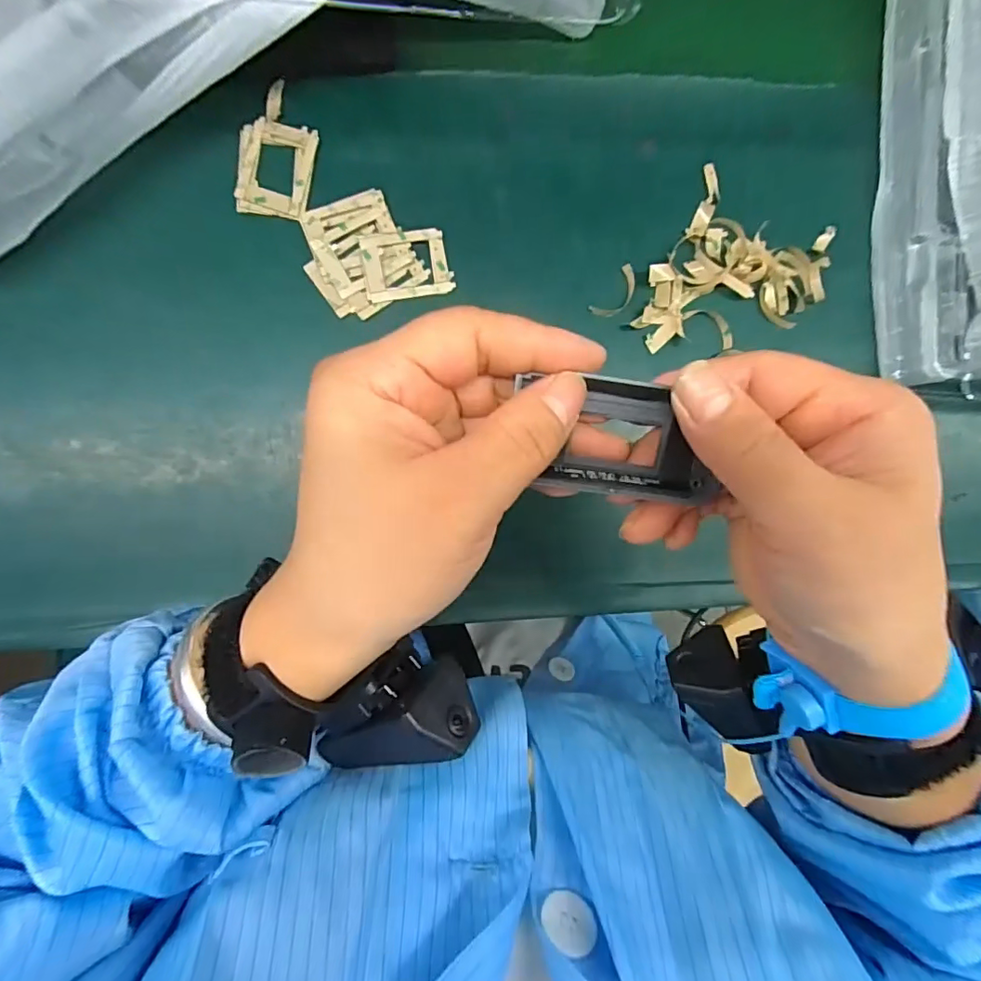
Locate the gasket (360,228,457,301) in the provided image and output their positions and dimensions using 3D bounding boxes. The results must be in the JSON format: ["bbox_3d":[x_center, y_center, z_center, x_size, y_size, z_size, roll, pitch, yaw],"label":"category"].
[{"bbox_3d":[-0.053,-0.145,0.333,0.054,0.004,0.040,-10,93,-5],"label":"gasket"}]

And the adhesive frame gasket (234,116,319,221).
[{"bbox_3d":[-0.134,-0.200,0.324,0.044,0.004,0.058,7,92,-5],"label":"adhesive frame gasket"}]

